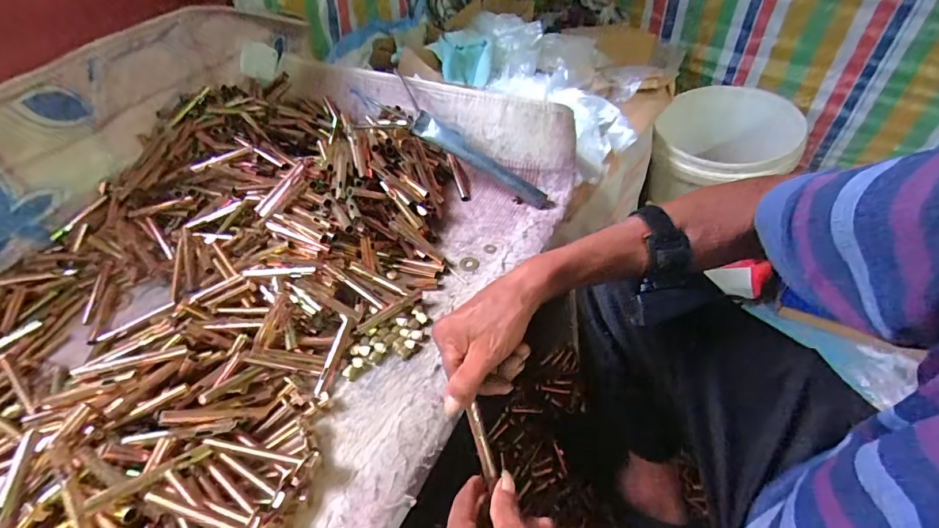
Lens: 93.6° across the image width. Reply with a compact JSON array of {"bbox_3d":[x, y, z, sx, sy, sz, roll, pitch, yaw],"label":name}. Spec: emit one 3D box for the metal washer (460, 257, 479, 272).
[{"bbox_3d":[0.000,0.000,0.571,0.025,0.005,0.029,16,45,11],"label":"metal washer"}]

